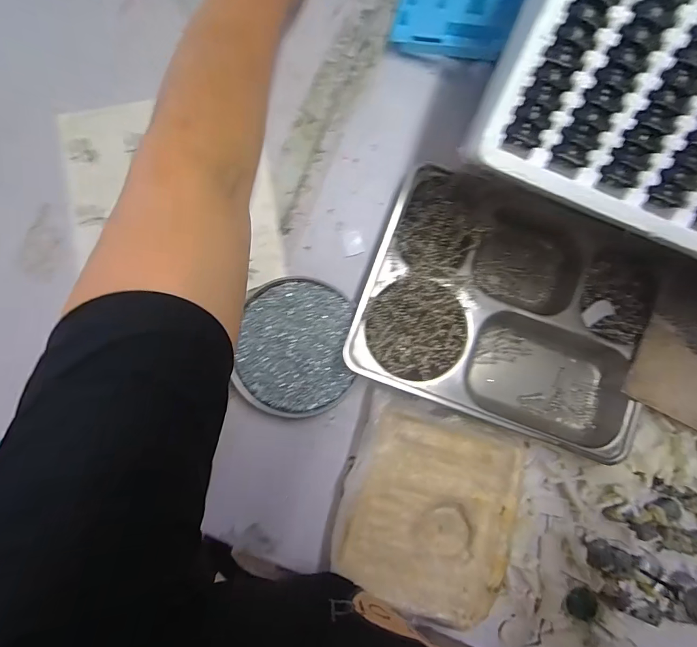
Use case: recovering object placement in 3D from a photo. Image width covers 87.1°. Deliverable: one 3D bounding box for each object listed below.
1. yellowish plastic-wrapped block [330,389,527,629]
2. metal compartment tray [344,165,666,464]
[{"bbox_3d":[0.077,0.176,0.357,0.159,0.035,0.178,19,87,0],"label":"yellowish plastic-wrapped block"},{"bbox_3d":[0.160,-0.018,0.357,0.278,0.038,0.223,19,87,0],"label":"metal compartment tray"}]

